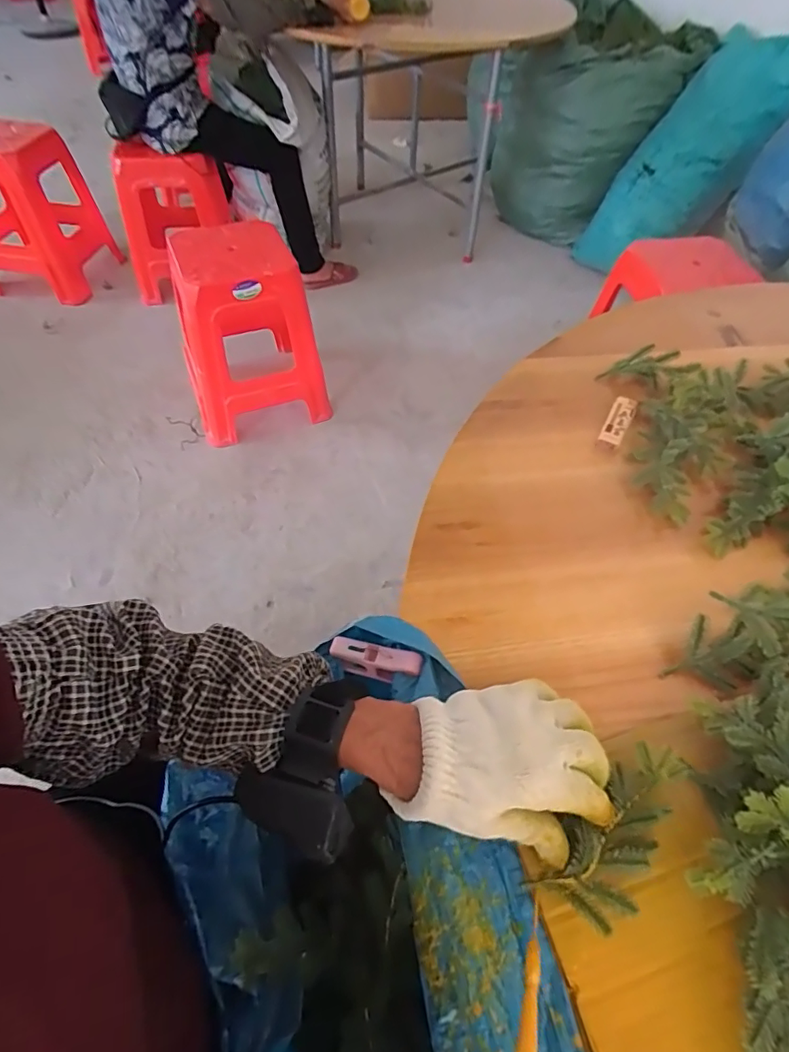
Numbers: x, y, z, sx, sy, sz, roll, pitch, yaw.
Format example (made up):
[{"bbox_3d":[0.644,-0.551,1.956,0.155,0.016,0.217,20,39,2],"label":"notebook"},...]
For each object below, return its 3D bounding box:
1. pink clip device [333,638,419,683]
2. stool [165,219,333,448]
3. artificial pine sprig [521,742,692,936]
[{"bbox_3d":[-0.015,0.102,0.393,0.068,0.019,0.024,11,54,6],"label":"pink clip device"},{"bbox_3d":[-0.402,-0.530,1.431,0.356,0.468,0.314,-14,55,-13],"label":"stool"},{"bbox_3d":[0.134,0.183,0.316,0.049,0.025,0.114,38,69,23],"label":"artificial pine sprig"}]

